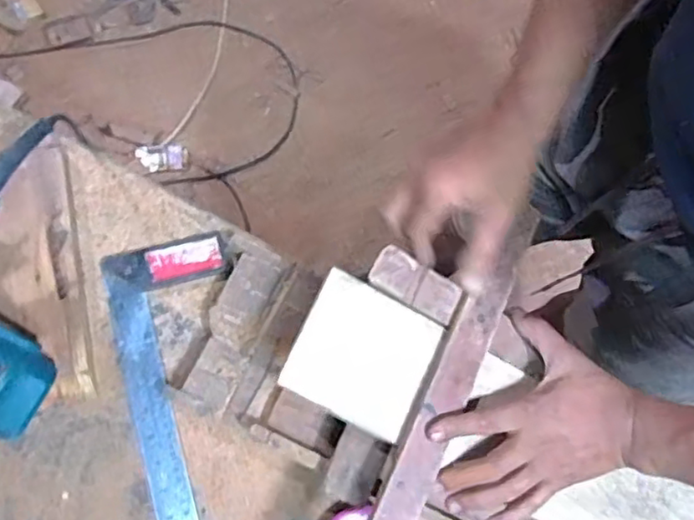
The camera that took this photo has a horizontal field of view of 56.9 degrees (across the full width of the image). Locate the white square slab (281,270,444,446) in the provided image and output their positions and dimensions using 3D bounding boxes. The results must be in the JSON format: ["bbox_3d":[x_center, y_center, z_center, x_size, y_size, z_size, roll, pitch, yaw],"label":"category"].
[{"bbox_3d":[0.014,0.077,0.526,0.107,0.007,0.105,30,77,-11],"label":"white square slab"}]

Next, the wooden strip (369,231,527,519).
[{"bbox_3d":[0.068,0.132,0.515,0.039,0.021,0.344,25,71,7],"label":"wooden strip"}]

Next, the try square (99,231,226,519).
[{"bbox_3d":[-0.152,0.128,0.627,0.117,0.015,0.305,-14,81,-13],"label":"try square"}]

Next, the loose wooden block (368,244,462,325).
[{"bbox_3d":[0.059,0.019,0.545,0.081,0.008,0.036,30,70,-12],"label":"loose wooden block"}]

